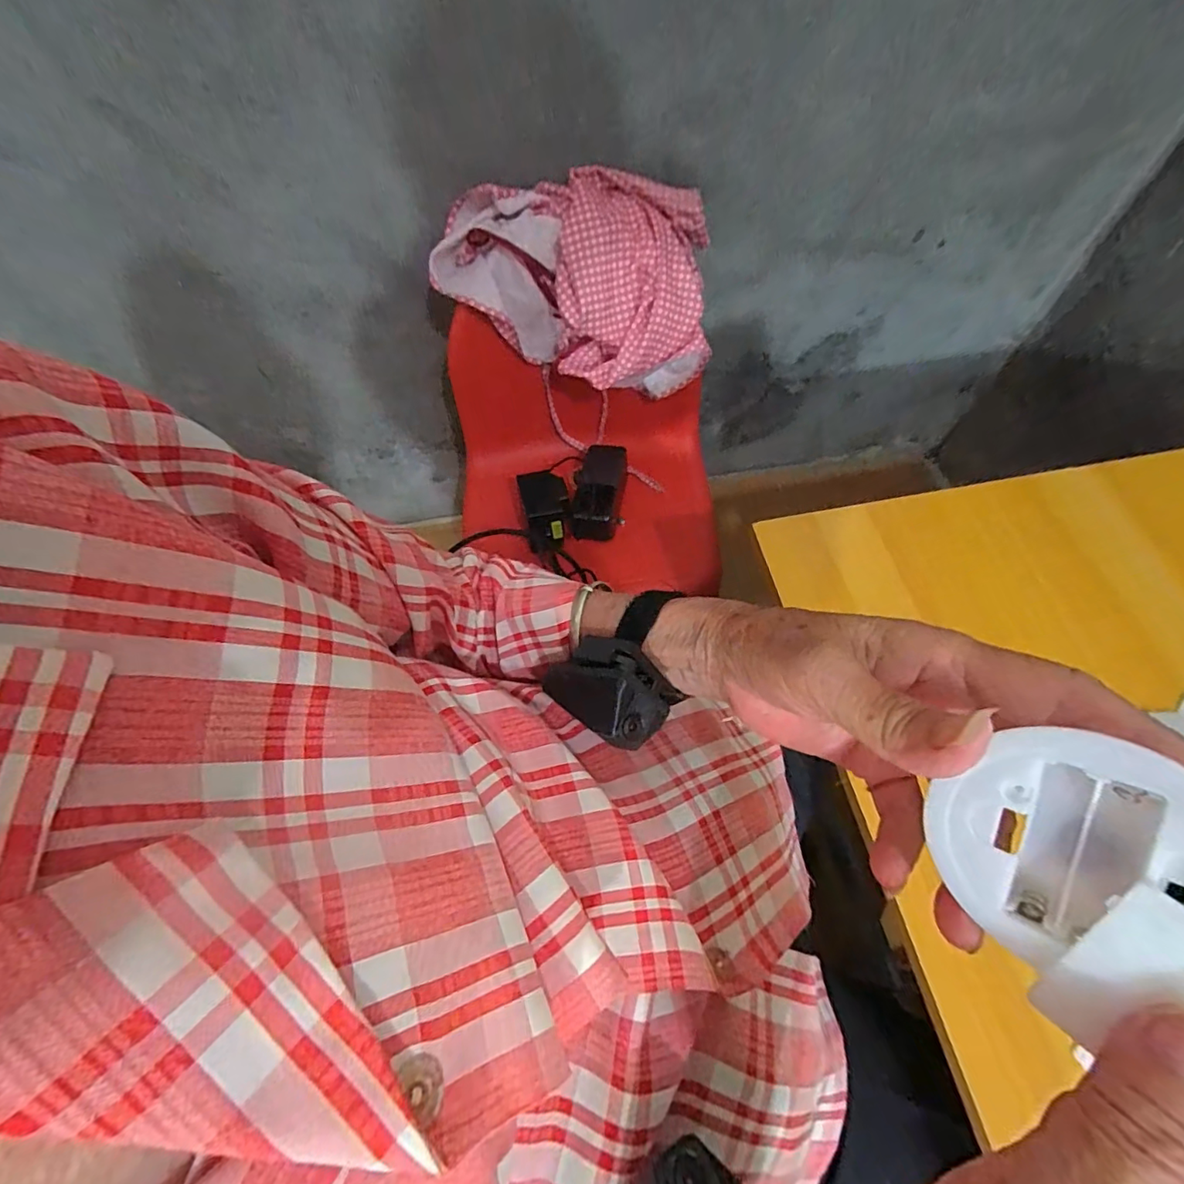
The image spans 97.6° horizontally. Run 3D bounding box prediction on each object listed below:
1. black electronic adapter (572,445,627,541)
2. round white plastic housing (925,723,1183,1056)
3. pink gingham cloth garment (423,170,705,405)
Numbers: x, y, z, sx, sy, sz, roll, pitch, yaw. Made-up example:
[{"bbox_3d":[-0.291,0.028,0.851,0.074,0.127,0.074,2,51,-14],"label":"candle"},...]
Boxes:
[{"bbox_3d":[0.011,-0.139,0.694,0.068,0.042,0.141,3,63,3],"label":"black electronic adapter"},{"bbox_3d":[0.131,0.071,0.138,0.015,0.065,0.060,-2,48,-40],"label":"round white plastic housing"},{"bbox_3d":[-0.012,-0.359,0.588,0.317,0.208,0.074,12,20,-3],"label":"pink gingham cloth garment"}]

